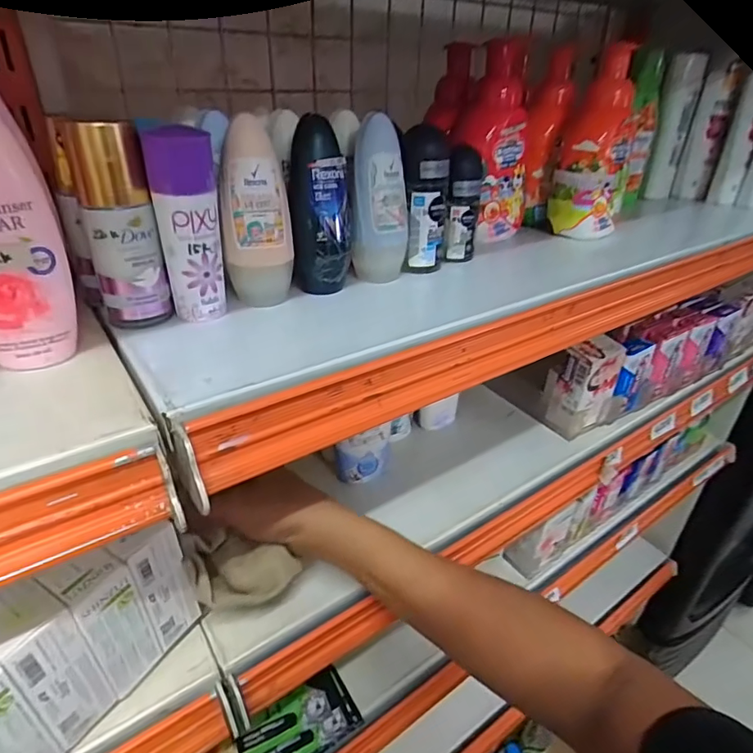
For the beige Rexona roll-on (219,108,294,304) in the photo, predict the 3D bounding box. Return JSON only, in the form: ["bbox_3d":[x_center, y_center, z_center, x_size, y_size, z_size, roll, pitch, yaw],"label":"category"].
[{"bbox_3d":[-0.074,-0.097,0.308,0.042,0.107,0.027,-8,33,-16],"label":"beige Rexona roll-on"}]

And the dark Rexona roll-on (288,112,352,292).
[{"bbox_3d":[-0.036,-0.111,0.329,0.040,0.102,0.036,-1,31,-6],"label":"dark Rexona roll-on"}]

